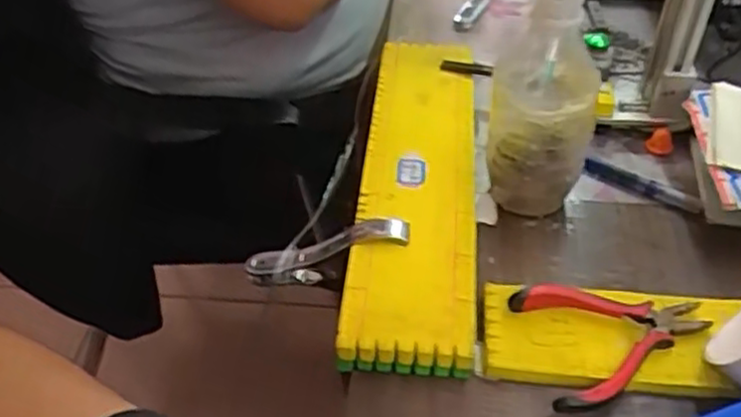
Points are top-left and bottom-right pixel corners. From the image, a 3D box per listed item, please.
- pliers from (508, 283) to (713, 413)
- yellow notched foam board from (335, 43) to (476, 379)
[{"bbox_3d":[0.149,0.076,0.440,0.108,0.017,0.081,-10,43,-10],"label":"pliers"},{"bbox_3d":[0.037,-0.028,0.561,0.083,0.023,0.352,3,42,4],"label":"yellow notched foam board"}]

